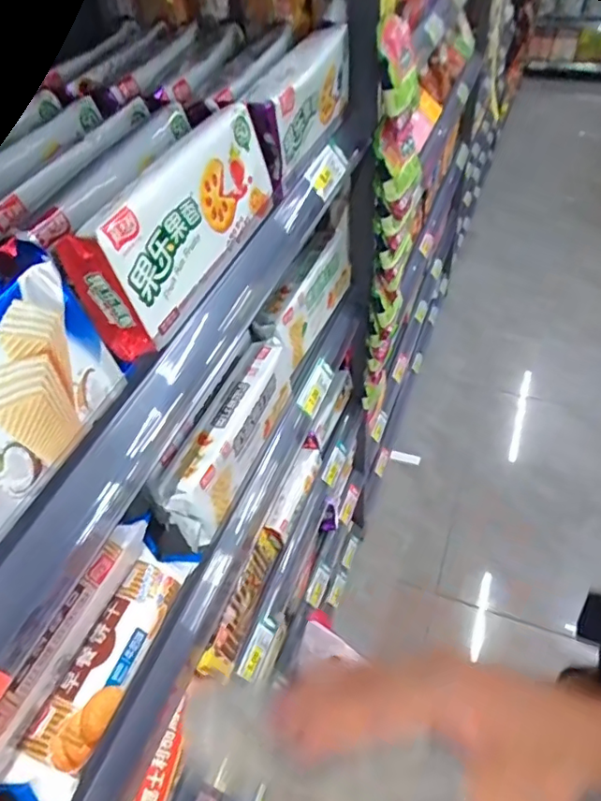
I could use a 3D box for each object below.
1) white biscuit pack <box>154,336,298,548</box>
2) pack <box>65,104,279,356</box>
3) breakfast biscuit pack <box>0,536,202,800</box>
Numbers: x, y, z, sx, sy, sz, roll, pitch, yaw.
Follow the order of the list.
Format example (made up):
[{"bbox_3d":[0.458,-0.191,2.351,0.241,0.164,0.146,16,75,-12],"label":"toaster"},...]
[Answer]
[{"bbox_3d":[-0.074,0.036,0.612,0.044,0.086,0.236,15,53,17],"label":"white biscuit pack"},{"bbox_3d":[-0.088,-0.144,0.430,0.037,0.088,0.231,15,53,17],"label":"pack"},{"bbox_3d":[-0.169,0.229,0.479,0.050,0.042,0.224,14,53,16],"label":"breakfast biscuit pack"}]

